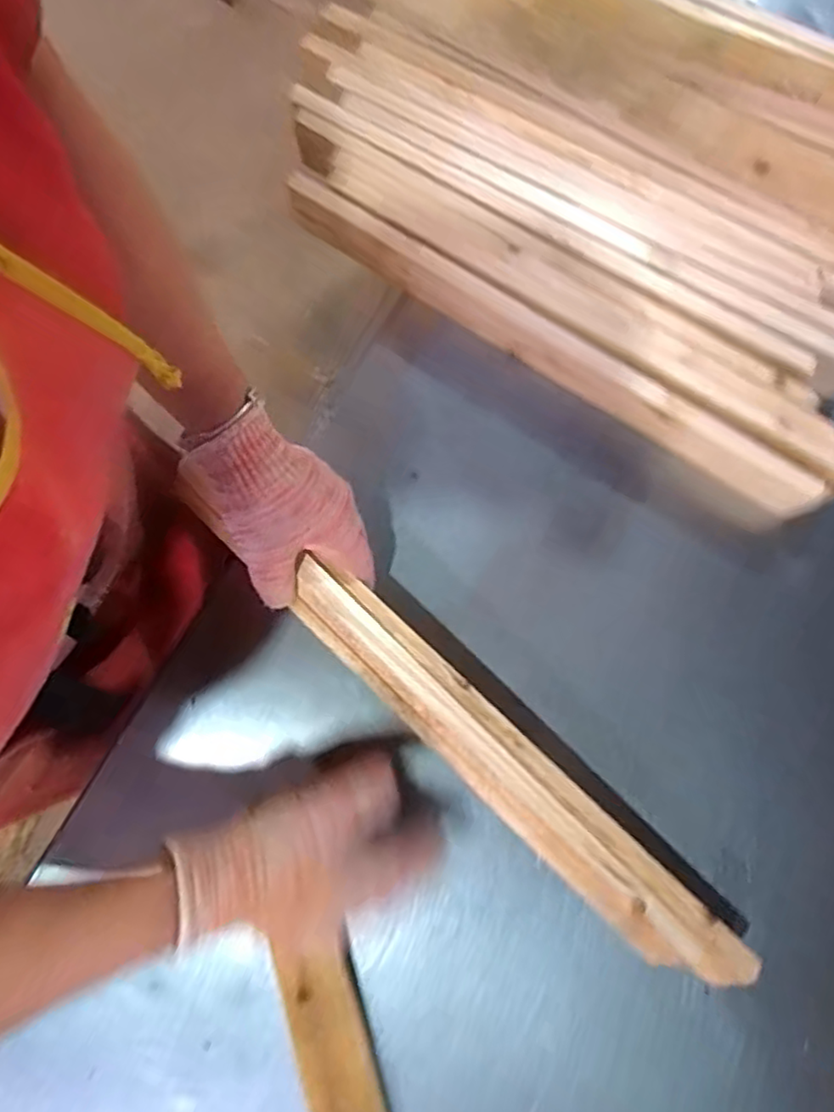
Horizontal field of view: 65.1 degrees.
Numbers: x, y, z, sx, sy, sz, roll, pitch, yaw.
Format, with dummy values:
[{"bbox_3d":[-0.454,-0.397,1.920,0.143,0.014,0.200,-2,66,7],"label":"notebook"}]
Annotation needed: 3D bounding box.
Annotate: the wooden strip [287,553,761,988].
[{"bbox_3d":[0.068,0.160,0.466,0.403,0.038,0.056,43,82,1],"label":"wooden strip"}]

